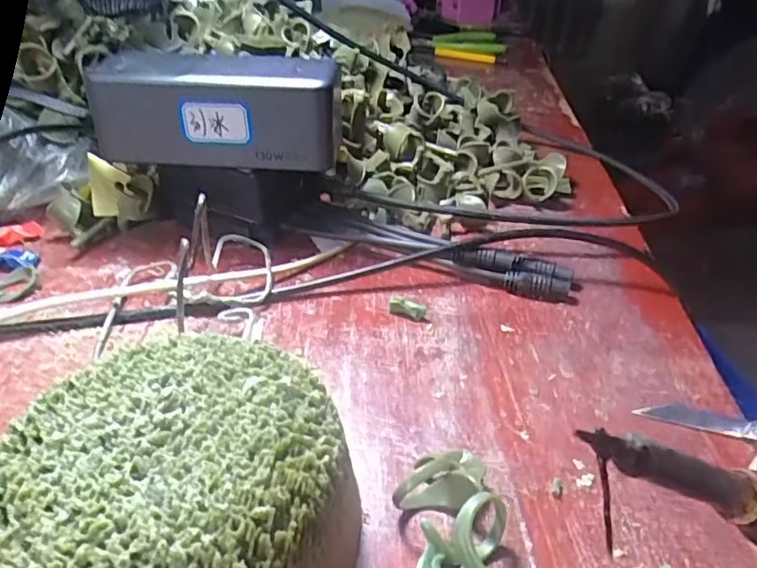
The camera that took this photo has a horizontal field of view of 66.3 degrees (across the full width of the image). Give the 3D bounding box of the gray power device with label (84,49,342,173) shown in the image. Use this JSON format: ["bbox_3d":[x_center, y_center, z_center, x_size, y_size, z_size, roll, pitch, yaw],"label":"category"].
[{"bbox_3d":[-0.086,-0.098,0.323,0.131,0.050,0.047,3,34,2],"label":"gray power device with label"}]

